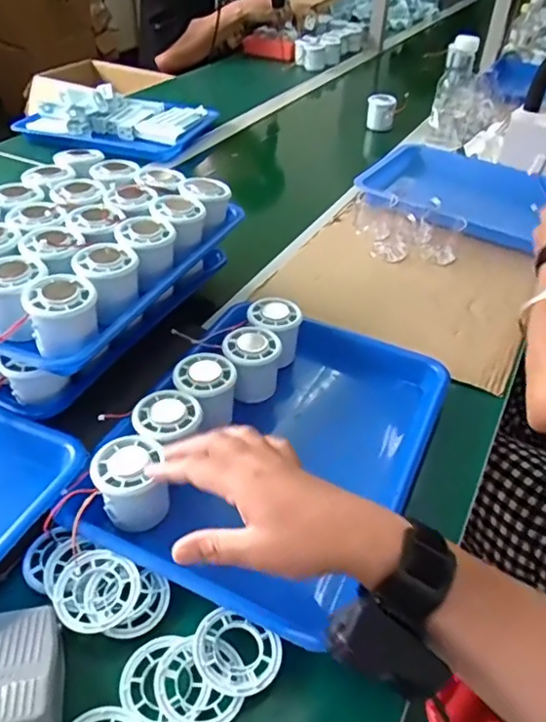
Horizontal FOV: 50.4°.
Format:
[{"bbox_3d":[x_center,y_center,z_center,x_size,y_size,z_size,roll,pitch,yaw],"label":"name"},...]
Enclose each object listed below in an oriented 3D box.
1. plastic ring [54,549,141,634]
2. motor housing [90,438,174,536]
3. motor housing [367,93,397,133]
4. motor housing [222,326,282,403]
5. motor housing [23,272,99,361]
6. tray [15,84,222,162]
[{"bbox_3d":[-0.123,0.158,0.404,0.055,0.006,0.056,2,47,-2],"label":"plastic ring"},{"bbox_3d":[-0.110,0.098,0.455,0.053,0.058,0.053,-12,42,-17],"label":"motor housing"},{"bbox_3d":[0.219,-0.506,1.180,0.057,0.066,0.065,8,40,6],"label":"motor housing"},{"bbox_3d":[-0.021,0.004,0.570,0.052,0.060,0.052,-2,40,-6],"label":"motor housing"},{"bbox_3d":[-0.173,-0.038,0.482,0.052,0.050,0.051,-12,42,-17],"label":"motor housing"},{"bbox_3d":[-0.286,-0.467,1.109,0.282,0.064,0.237,16,42,15],"label":"tray"}]

